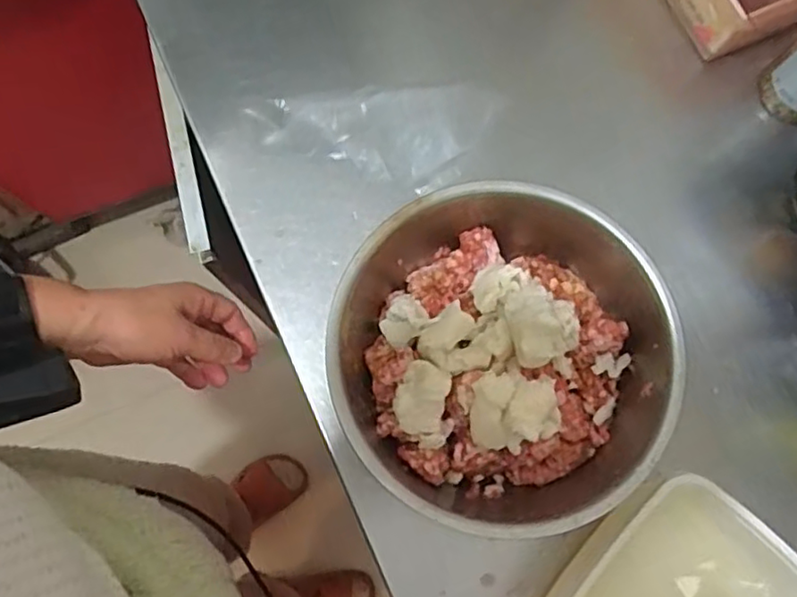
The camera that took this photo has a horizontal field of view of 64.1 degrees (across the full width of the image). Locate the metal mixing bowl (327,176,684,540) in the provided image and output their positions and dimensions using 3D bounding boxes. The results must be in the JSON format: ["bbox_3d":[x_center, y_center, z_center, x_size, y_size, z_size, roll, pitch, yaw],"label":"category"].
[{"bbox_3d":[0.076,0.046,0.495,0.228,0.120,0.240,0,77,-2],"label":"metal mixing bowl"}]

